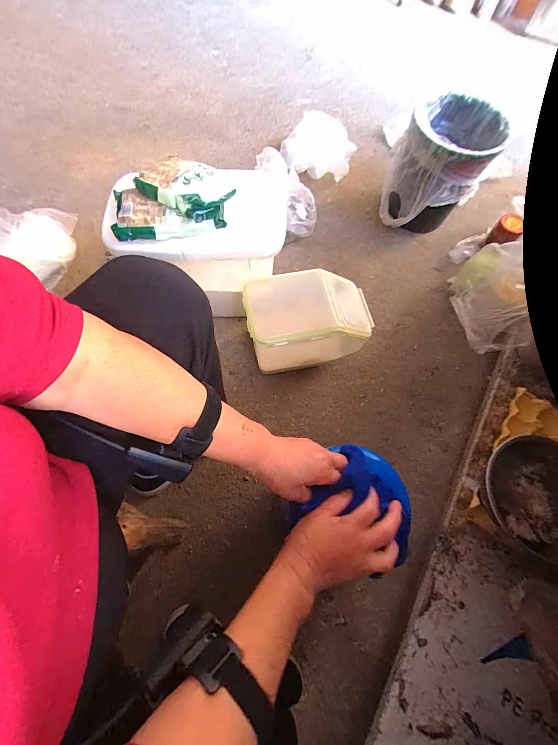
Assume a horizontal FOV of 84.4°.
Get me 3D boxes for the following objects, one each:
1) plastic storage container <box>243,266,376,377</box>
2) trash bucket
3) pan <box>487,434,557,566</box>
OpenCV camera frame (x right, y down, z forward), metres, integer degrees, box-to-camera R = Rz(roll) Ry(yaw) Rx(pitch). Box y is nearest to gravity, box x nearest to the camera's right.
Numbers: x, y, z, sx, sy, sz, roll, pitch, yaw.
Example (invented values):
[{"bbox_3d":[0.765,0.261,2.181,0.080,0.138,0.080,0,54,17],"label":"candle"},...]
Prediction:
[{"bbox_3d":[0.063,-0.104,0.675,0.251,0.177,0.157,-7,69,-6],"label":"plastic storage container"},{"bbox_3d":[0.401,-0.520,0.811,0.218,0.241,0.217,1,68,-3],"label":"trash bucket"},{"bbox_3d":[0.412,0.190,0.481,0.160,0.041,0.154,1,68,-3],"label":"pan"}]

